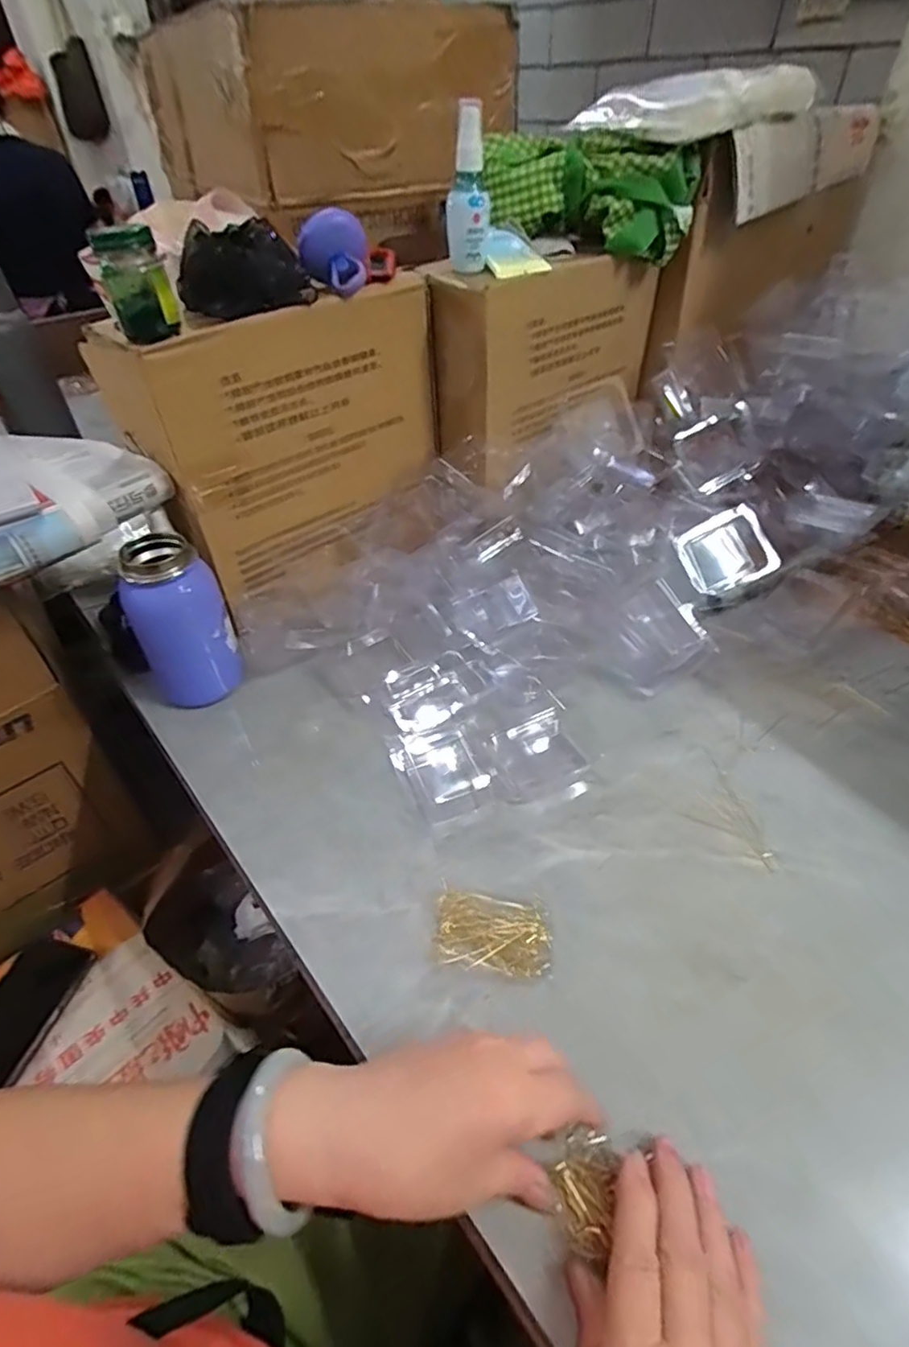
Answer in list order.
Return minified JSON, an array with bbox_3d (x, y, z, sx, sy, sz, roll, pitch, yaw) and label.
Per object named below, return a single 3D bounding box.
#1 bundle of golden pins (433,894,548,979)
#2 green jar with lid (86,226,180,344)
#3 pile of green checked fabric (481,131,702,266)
[{"bbox_3d":[0.024,0.163,0.391,0.071,0.015,0.047,6,44,8],"label":"bundle of golden pins"},{"bbox_3d":[-0.226,-0.278,0.441,0.042,0.065,0.035,-20,46,-18],"label":"green jar with lid"},{"bbox_3d":[0.134,-0.485,0.630,0.208,0.088,0.060,13,45,15],"label":"pile of green checked fabric"}]

